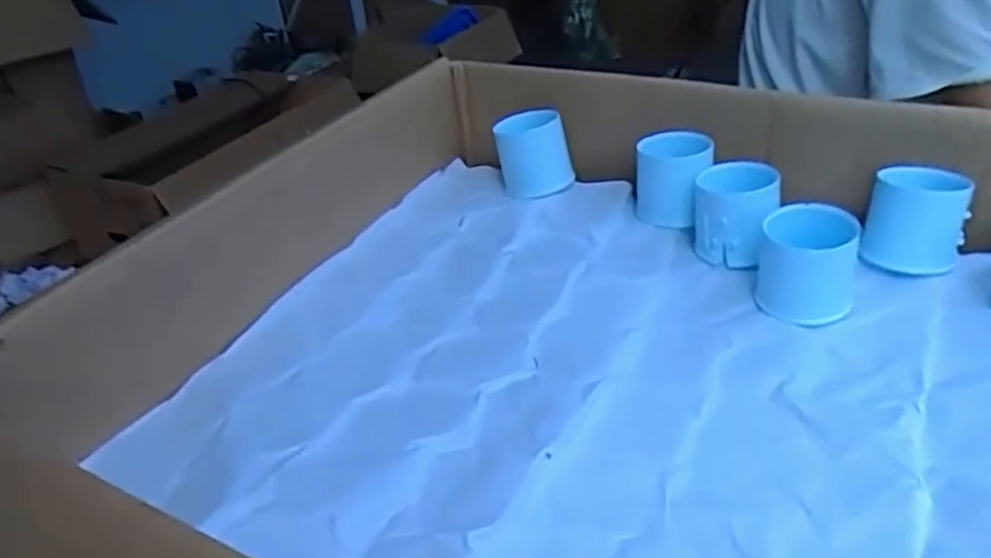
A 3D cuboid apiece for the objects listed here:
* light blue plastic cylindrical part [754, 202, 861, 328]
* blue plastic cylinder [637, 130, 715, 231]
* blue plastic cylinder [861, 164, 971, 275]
[{"bbox_3d":[0.188,-0.009,0.432,0.057,0.060,0.048,12,38,26],"label":"light blue plastic cylindrical part"},{"bbox_3d":[0.124,-0.070,0.516,0.050,0.060,0.049,10,36,13],"label":"blue plastic cylinder"},{"bbox_3d":[0.259,-0.038,0.445,0.055,0.052,0.048,17,38,22],"label":"blue plastic cylinder"}]

